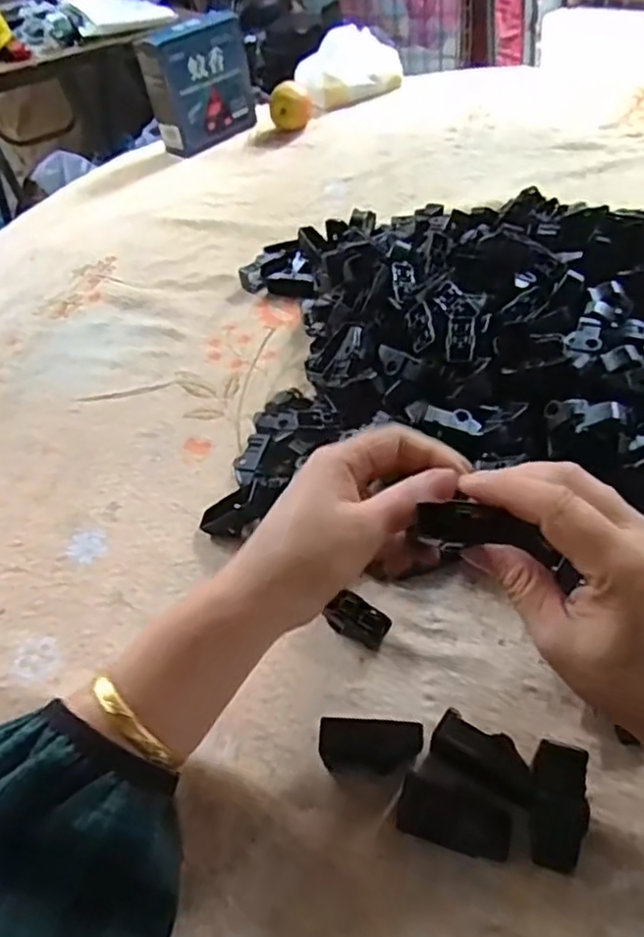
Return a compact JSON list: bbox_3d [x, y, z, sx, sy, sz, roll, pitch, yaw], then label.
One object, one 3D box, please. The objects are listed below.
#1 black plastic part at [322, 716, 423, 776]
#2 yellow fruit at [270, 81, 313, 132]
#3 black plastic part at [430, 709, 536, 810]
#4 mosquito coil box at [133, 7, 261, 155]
[{"bbox_3d":[0.024,0.135,0.319,0.048,0.022,0.018,-3,47,8],"label":"black plastic part"},{"bbox_3d":[-0.043,-0.515,0.932,0.059,0.058,0.064,-5,46,4],"label":"yellow fruit"},{"bbox_3d":[0.076,0.136,0.307,0.048,0.022,0.019,20,54,26],"label":"black plastic part"},{"bbox_3d":[-0.169,-0.531,0.909,0.154,0.138,0.065,-38,52,-26],"label":"mosquito coil box"}]

